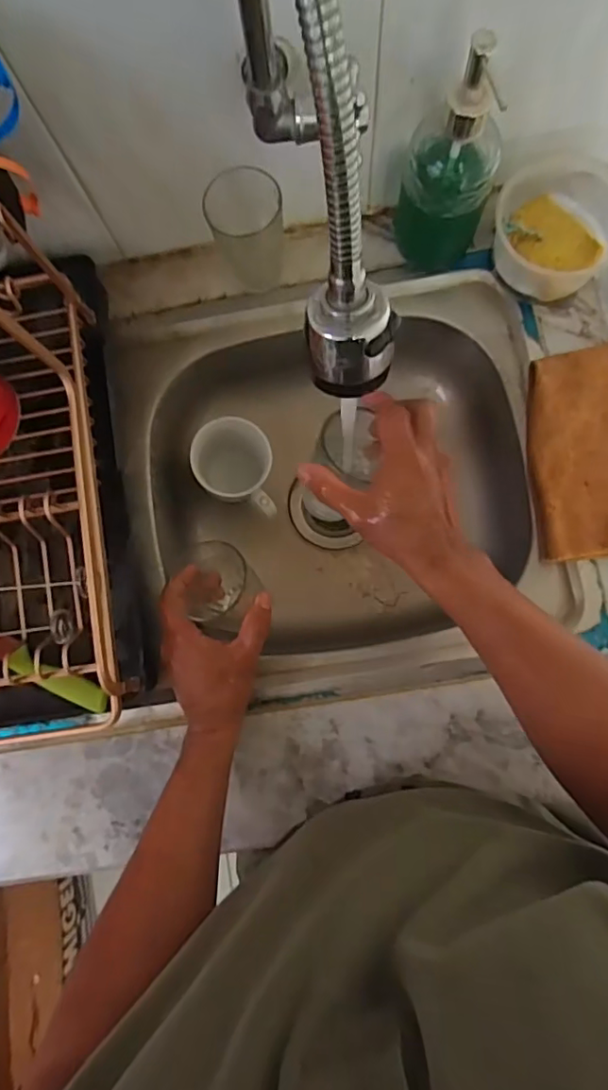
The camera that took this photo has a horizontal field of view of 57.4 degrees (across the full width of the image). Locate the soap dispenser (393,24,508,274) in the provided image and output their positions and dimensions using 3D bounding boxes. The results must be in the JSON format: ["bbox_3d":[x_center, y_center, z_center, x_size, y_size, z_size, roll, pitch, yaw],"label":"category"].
[{"bbox_3d":[0.126,-0.321,0.460,0.074,0.190,0.085,24,84,7],"label":"soap dispenser"}]

